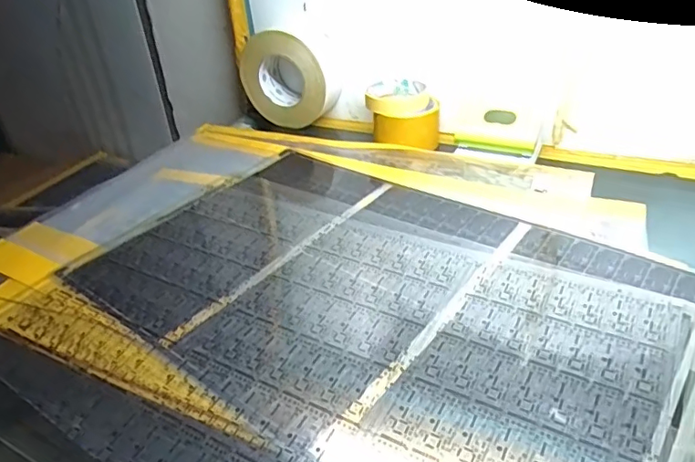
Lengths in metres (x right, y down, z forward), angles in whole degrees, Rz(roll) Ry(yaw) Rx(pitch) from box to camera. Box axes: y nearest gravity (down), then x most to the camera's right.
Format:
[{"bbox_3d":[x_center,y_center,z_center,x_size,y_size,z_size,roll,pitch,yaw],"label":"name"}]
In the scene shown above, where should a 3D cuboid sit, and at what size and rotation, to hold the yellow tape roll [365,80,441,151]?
[{"bbox_3d":[0.076,-0.162,0.729,0.096,0.062,0.087,0,34,8],"label":"yellow tape roll"}]

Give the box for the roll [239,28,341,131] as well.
[{"bbox_3d":[-0.089,-0.224,0.784,0.139,0.126,0.050,10,36,21],"label":"roll"}]

